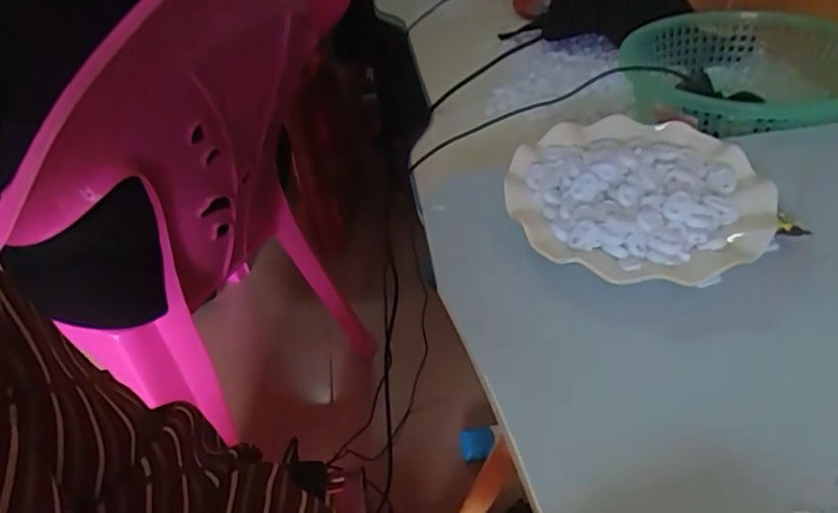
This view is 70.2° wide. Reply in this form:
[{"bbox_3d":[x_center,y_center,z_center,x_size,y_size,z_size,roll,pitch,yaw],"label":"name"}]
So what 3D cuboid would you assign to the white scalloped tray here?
[{"bbox_3d":[0.154,-0.044,0.415,0.171,0.034,0.159,-13,40,-8],"label":"white scalloped tray"}]

